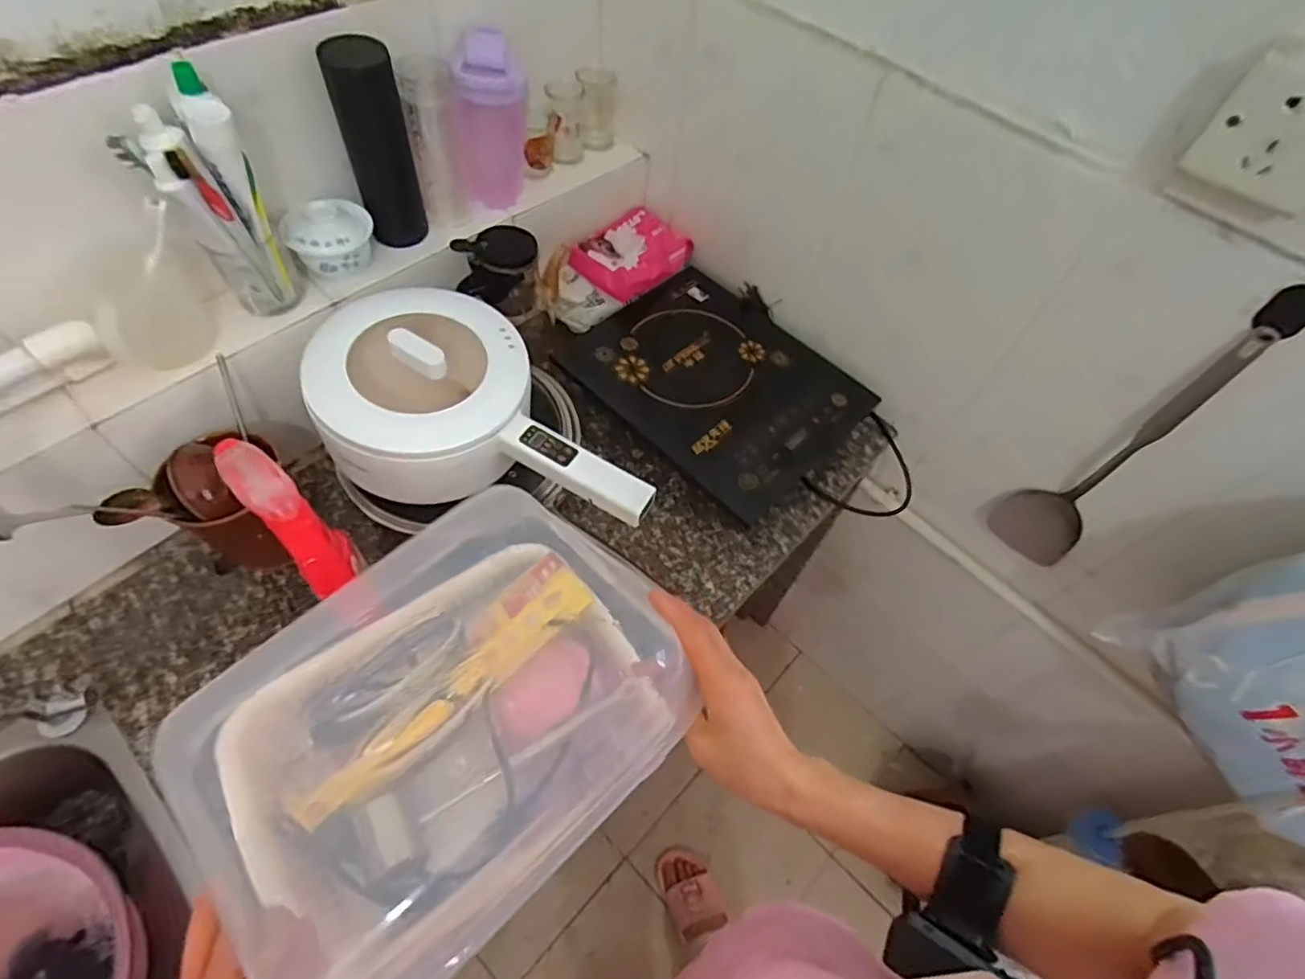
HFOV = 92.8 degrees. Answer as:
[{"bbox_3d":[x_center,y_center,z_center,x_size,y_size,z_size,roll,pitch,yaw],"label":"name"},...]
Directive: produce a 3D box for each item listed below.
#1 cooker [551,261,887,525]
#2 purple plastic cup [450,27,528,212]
[{"bbox_3d":[0.077,-0.151,0.866,0.282,0.069,0.365,-39,69,-24],"label":"cooker"},{"bbox_3d":[-0.194,-0.432,0.749,0.084,0.189,0.072,-11,60,-11],"label":"purple plastic cup"}]

